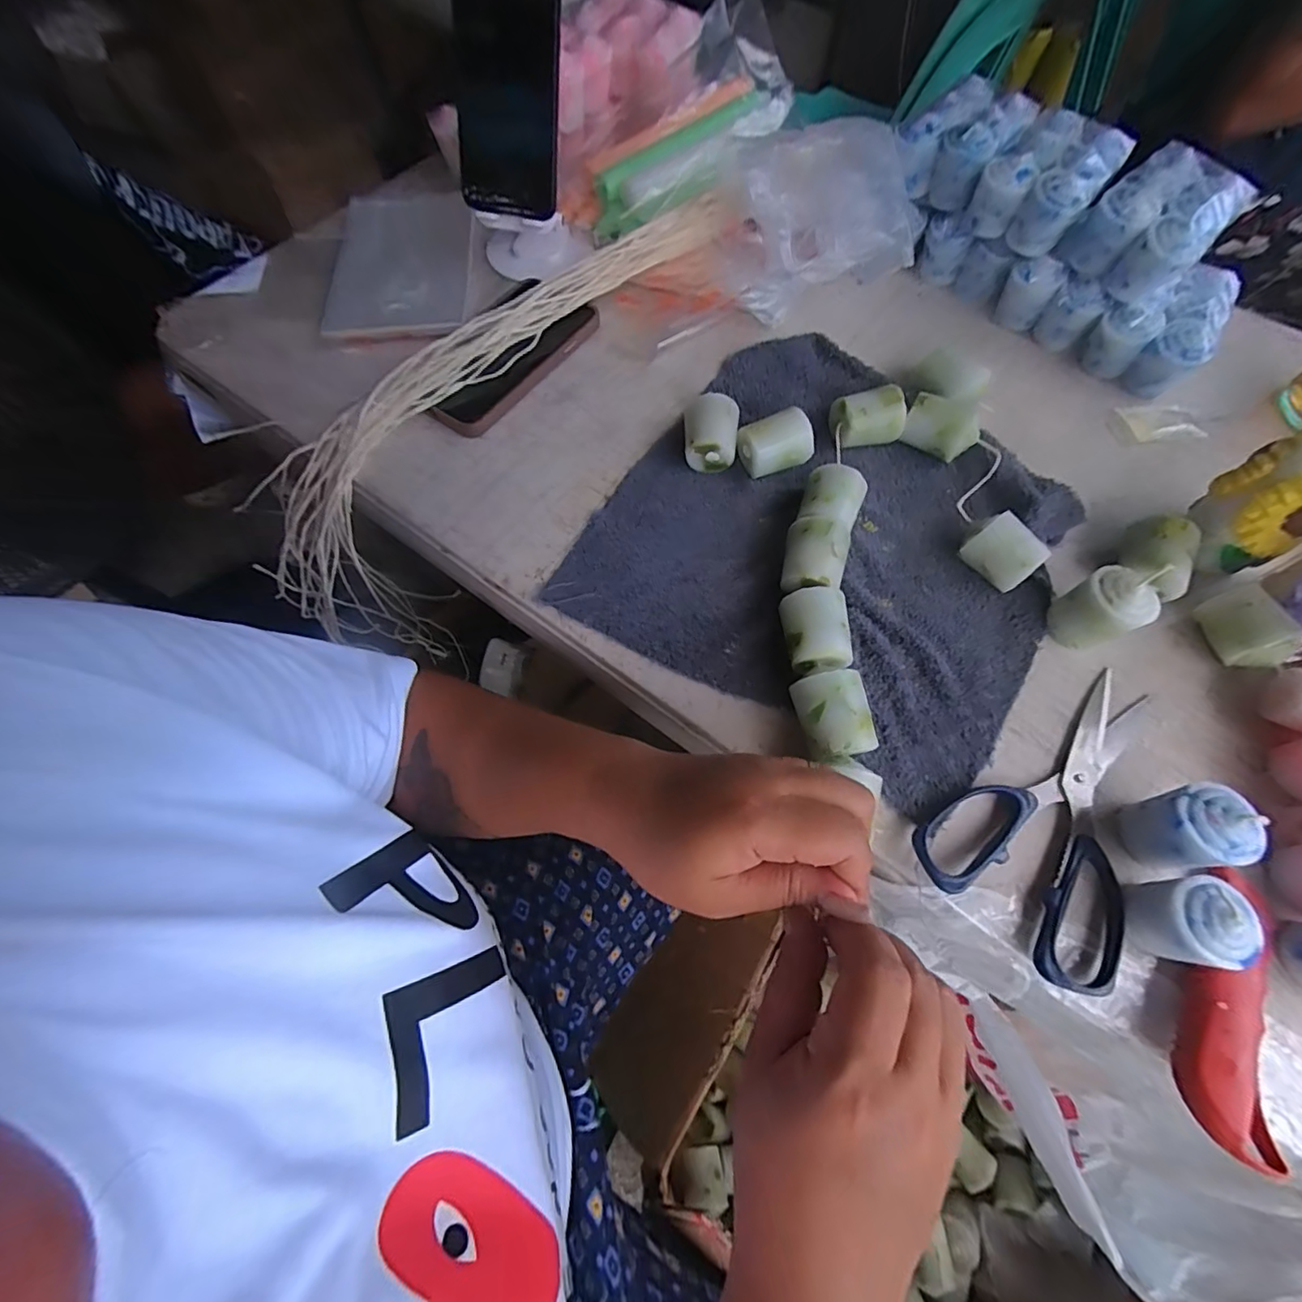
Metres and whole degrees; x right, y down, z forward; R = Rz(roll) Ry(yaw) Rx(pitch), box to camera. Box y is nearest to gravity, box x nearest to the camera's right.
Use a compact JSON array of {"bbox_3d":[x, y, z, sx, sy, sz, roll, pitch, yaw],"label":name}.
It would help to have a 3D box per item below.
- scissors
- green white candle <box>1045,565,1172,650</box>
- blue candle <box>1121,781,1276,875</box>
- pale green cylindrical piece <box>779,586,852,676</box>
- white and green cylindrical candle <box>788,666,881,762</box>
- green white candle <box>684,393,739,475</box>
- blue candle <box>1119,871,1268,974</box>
[{"bbox_3d":[0.234,0.093,0.298,0.174,0.013,0.103,-33,70,-13],"label":"scissors"},{"bbox_3d":[0.268,-0.026,0.329,0.031,0.055,0.037,-29,69,-11],"label":"green white candle"},{"bbox_3d":[0.267,0.089,0.279,0.033,0.048,0.037,-8,66,-3],"label":"blue candle"},{"bbox_3d":[0.095,-0.009,0.326,0.034,0.035,0.046,-3,66,-1],"label":"pale green cylindrical piece"},{"bbox_3d":[0.100,0.038,0.306,0.035,0.036,0.044,-10,67,-4],"label":"white and green cylindrical candle"},{"bbox_3d":[0.041,-0.150,0.388,0.036,0.040,0.038,4,66,2],"label":"green white candle"},{"bbox_3d":[0.252,0.128,0.264,0.031,0.043,0.038,-5,66,-2],"label":"blue candle"}]

